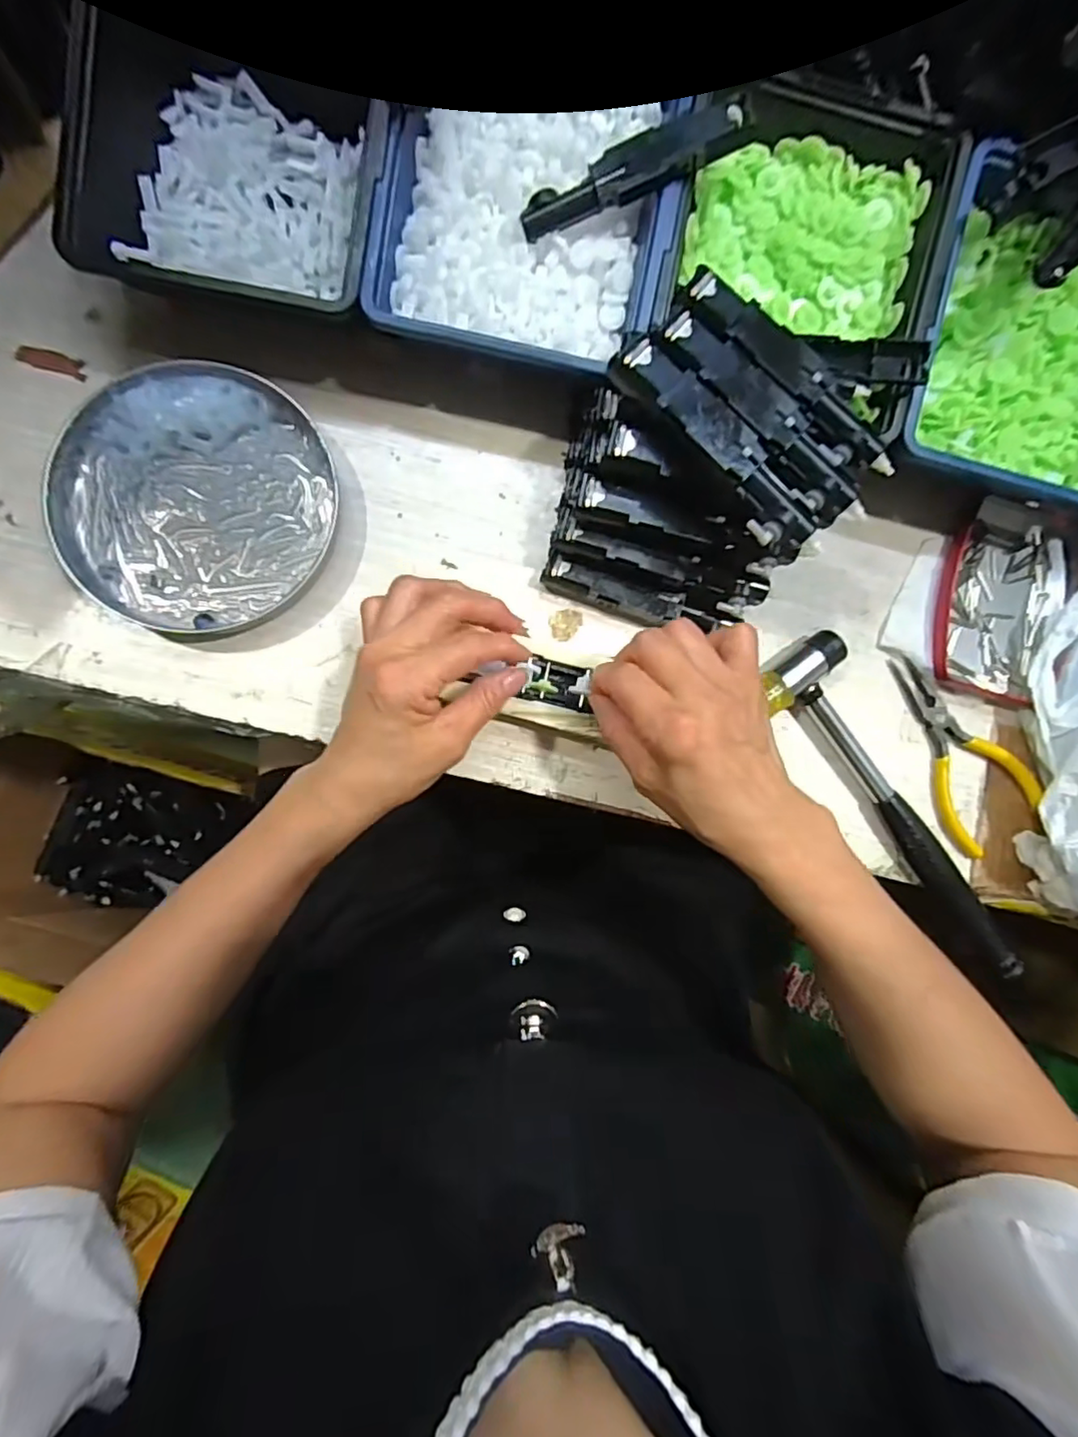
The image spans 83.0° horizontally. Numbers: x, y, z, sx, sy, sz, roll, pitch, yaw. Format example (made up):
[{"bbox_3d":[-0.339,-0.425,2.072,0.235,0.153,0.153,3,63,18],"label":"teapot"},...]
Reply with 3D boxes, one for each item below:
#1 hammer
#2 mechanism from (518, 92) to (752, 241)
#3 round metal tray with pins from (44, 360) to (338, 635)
[{"bbox_3d":[0.214,0.054,0.363,0.055,0.021,0.226,-36,92,-6],"label":"hammer"},{"bbox_3d":[0.047,-0.274,0.305,0.116,0.011,0.021,-18,90,11],"label":"mechanism"},{"bbox_3d":[-0.188,-0.120,0.335,0.137,0.018,0.139,0,88,-6],"label":"round metal tray with pins"}]

